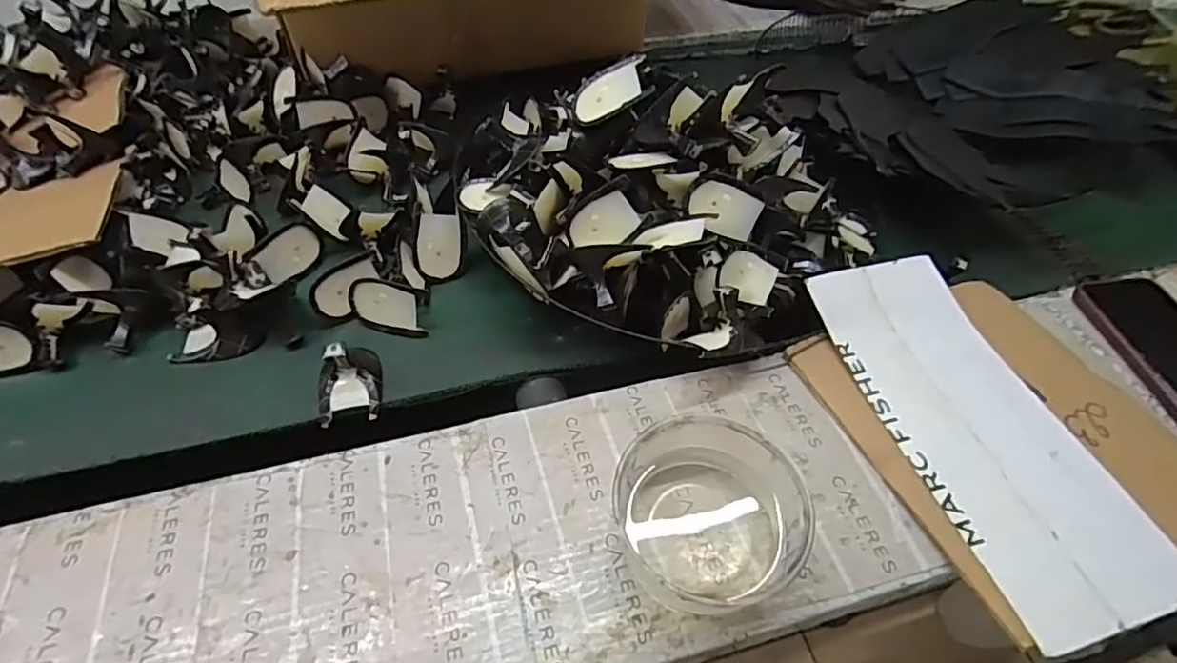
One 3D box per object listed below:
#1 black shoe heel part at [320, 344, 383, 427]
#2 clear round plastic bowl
[{"bbox_3d":[-0.196,0.032,0.487,0.049,0.044,0.066,-9,50,-8],"label":"black shoe heel part"},{"bbox_3d":[0.078,0.116,0.391,0.102,0.062,0.111,0,49,-1],"label":"clear round plastic bowl"}]

